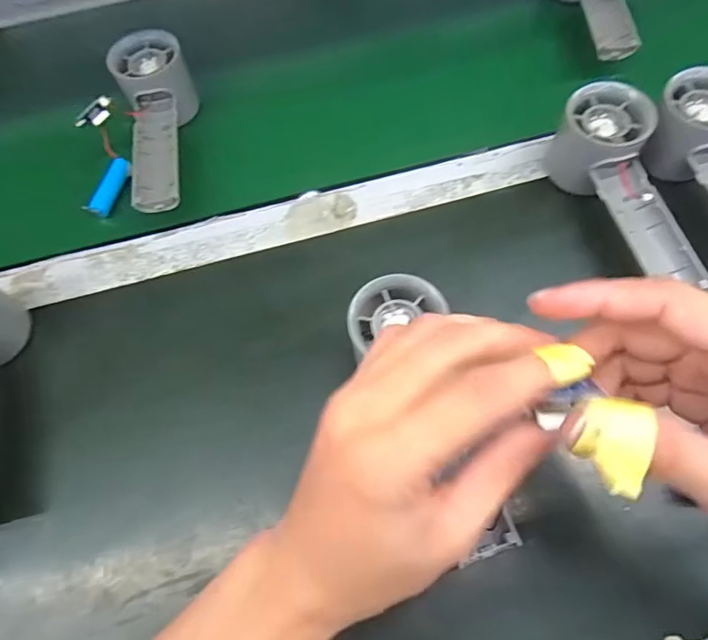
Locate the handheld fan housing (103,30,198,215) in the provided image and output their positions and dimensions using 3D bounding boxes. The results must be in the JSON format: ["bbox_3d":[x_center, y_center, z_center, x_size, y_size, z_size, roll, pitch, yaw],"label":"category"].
[{"bbox_3d":[-0.155,-0.156,0.391,0.055,0.057,0.151,-14,66,-3],"label":"handheld fan housing"}]

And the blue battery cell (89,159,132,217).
[{"bbox_3d":[-0.200,-0.109,0.394,0.013,0.013,0.052,16,68,9],"label":"blue battery cell"}]

